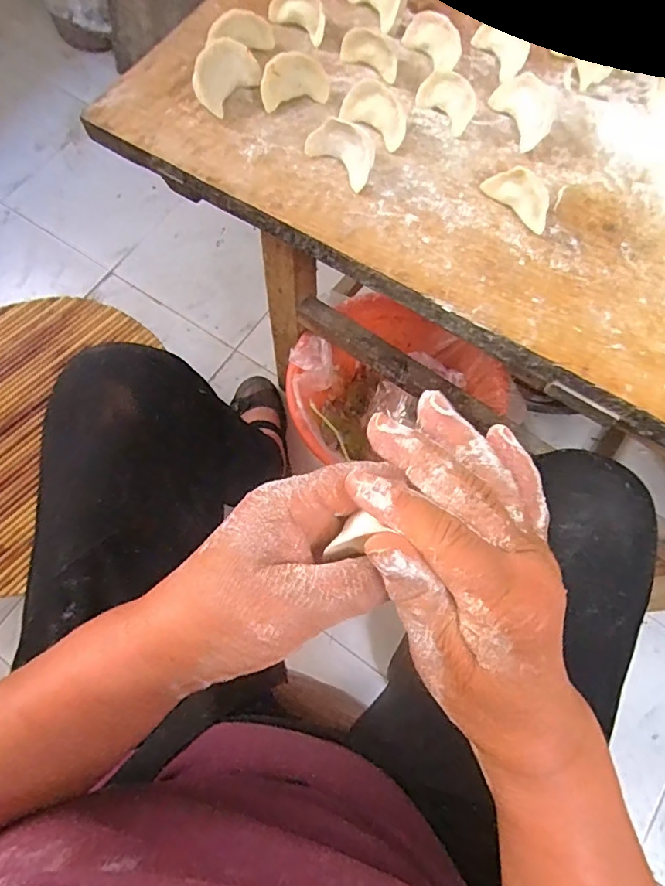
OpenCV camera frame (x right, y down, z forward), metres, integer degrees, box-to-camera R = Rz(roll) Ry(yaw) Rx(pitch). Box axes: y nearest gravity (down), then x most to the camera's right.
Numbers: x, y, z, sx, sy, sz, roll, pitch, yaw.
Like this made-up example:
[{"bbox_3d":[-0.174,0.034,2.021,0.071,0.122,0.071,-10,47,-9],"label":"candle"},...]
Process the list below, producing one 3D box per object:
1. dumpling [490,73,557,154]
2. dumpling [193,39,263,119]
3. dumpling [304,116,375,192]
[{"bbox_3d":[0.161,-0.277,0.445,0.033,0.024,0.064,-18,71,-6],"label":"dumpling"},{"bbox_3d":[-0.090,-0.312,0.452,0.023,0.037,0.063,35,74,12],"label":"dumpling"},{"bbox_3d":[0.008,-0.233,0.425,0.059,0.029,0.026,41,76,14],"label":"dumpling"}]

